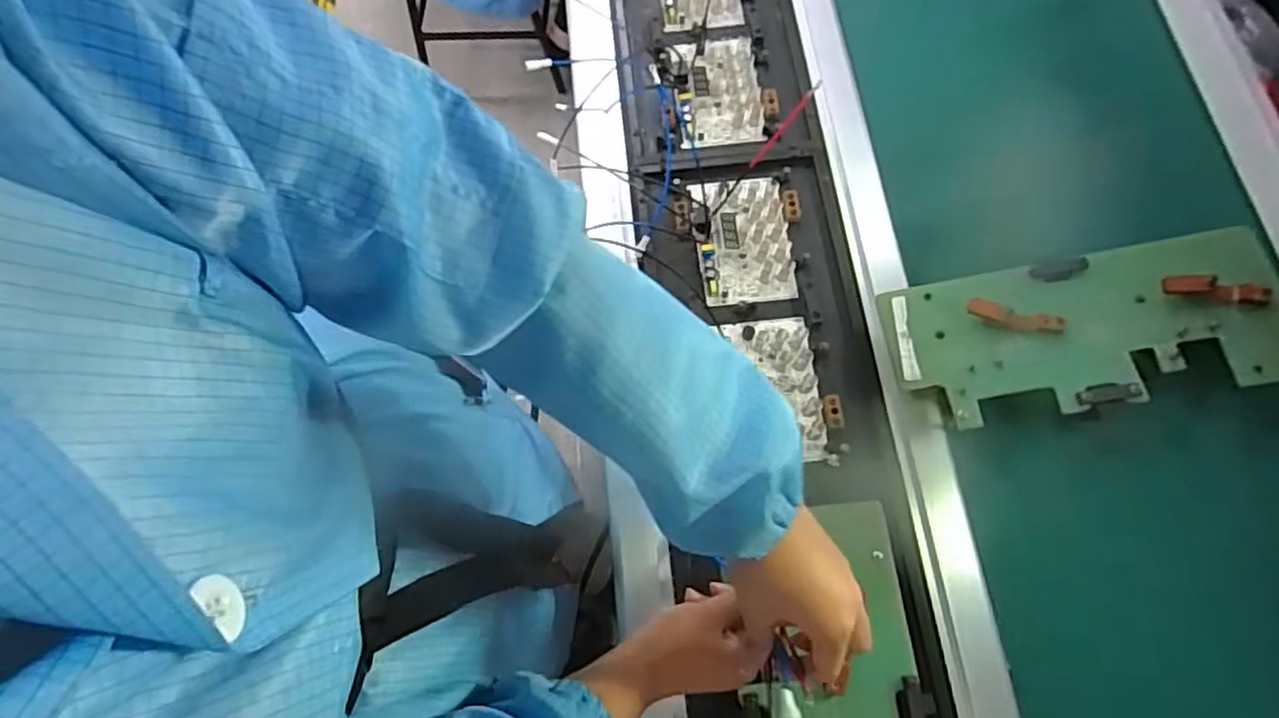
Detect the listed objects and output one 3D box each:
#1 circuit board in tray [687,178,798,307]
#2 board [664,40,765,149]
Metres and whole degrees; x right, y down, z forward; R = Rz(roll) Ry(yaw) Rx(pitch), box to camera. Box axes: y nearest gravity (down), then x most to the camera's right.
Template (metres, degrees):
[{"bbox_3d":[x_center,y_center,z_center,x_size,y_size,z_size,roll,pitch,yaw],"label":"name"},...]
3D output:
[{"bbox_3d":[0.101,-0.118,0.670,0.091,0.010,0.131,-5,71,1],"label":"circuit board in tray"},{"bbox_3d":[0.081,-0.293,0.728,0.099,0.017,0.132,0,71,3],"label":"board"}]

